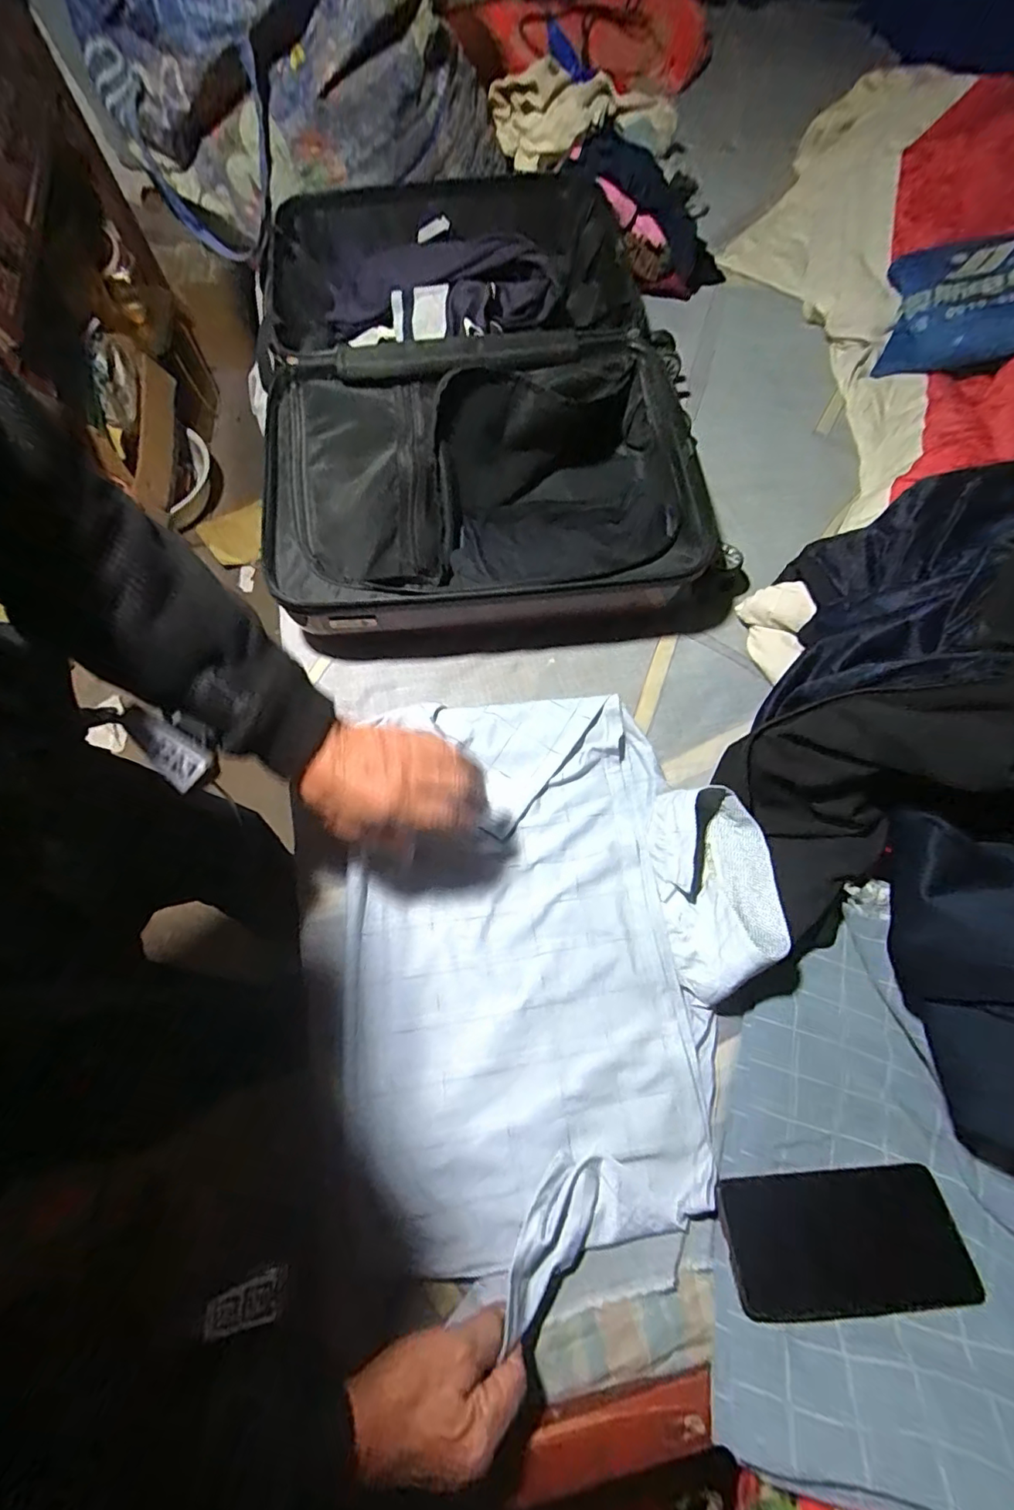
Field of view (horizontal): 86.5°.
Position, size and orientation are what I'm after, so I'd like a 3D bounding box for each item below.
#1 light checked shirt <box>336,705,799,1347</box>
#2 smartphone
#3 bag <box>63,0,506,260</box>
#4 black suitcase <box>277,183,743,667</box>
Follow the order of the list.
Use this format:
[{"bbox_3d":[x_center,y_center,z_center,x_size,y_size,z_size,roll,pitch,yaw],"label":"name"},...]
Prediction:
[{"bbox_3d":[0.040,0.167,0.491,0.374,0.060,0.485,1,65,3],"label":"light checked shirt"},{"bbox_3d":[0.249,0.361,0.401,0.165,0.006,0.078,-6,48,2],"label":"smartphone"},{"bbox_3d":[-0.310,-1.019,0.780,0.538,0.275,0.342,-22,70,-9],"label":"bag"},{"bbox_3d":[-0.039,-0.480,0.743,0.534,0.148,0.735,-8,69,-4],"label":"black suitcase"}]

